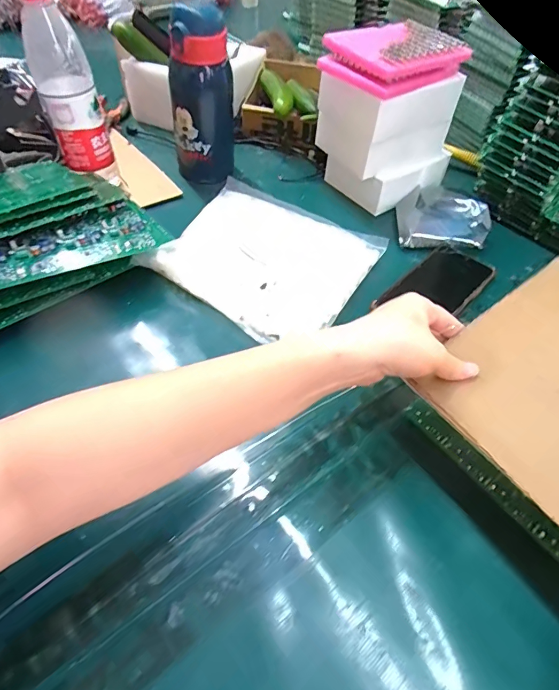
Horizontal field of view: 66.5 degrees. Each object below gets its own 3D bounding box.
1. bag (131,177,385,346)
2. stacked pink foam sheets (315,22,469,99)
[{"bbox_3d":[-0.014,-0.106,0.509,0.219,0.023,0.203,30,63,7],"label":"bag"},{"bbox_3d":[0.141,-0.345,0.509,0.156,0.041,0.109,-25,57,-23],"label":"stacked pink foam sheets"}]

